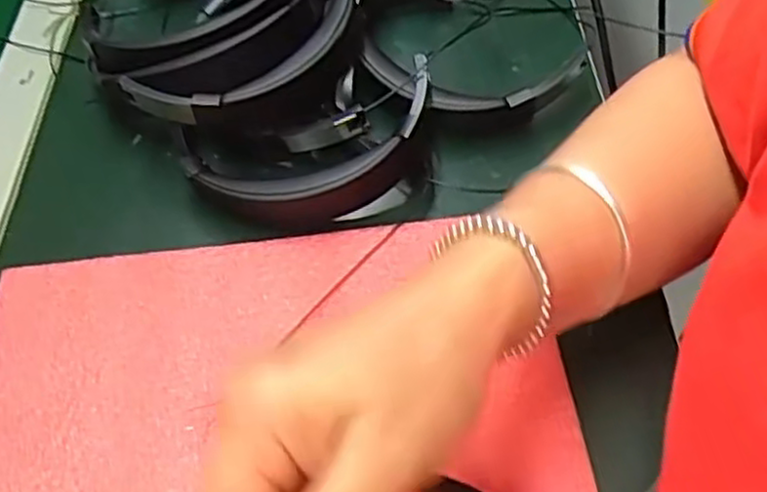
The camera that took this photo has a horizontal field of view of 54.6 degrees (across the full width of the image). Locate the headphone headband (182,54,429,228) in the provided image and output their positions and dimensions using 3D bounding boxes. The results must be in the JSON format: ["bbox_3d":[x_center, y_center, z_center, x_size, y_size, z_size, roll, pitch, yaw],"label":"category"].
[{"bbox_3d":[-0.032,-0.048,0.392,0.135,0.034,0.058,-18,55,-10],"label":"headphone headband"}]

